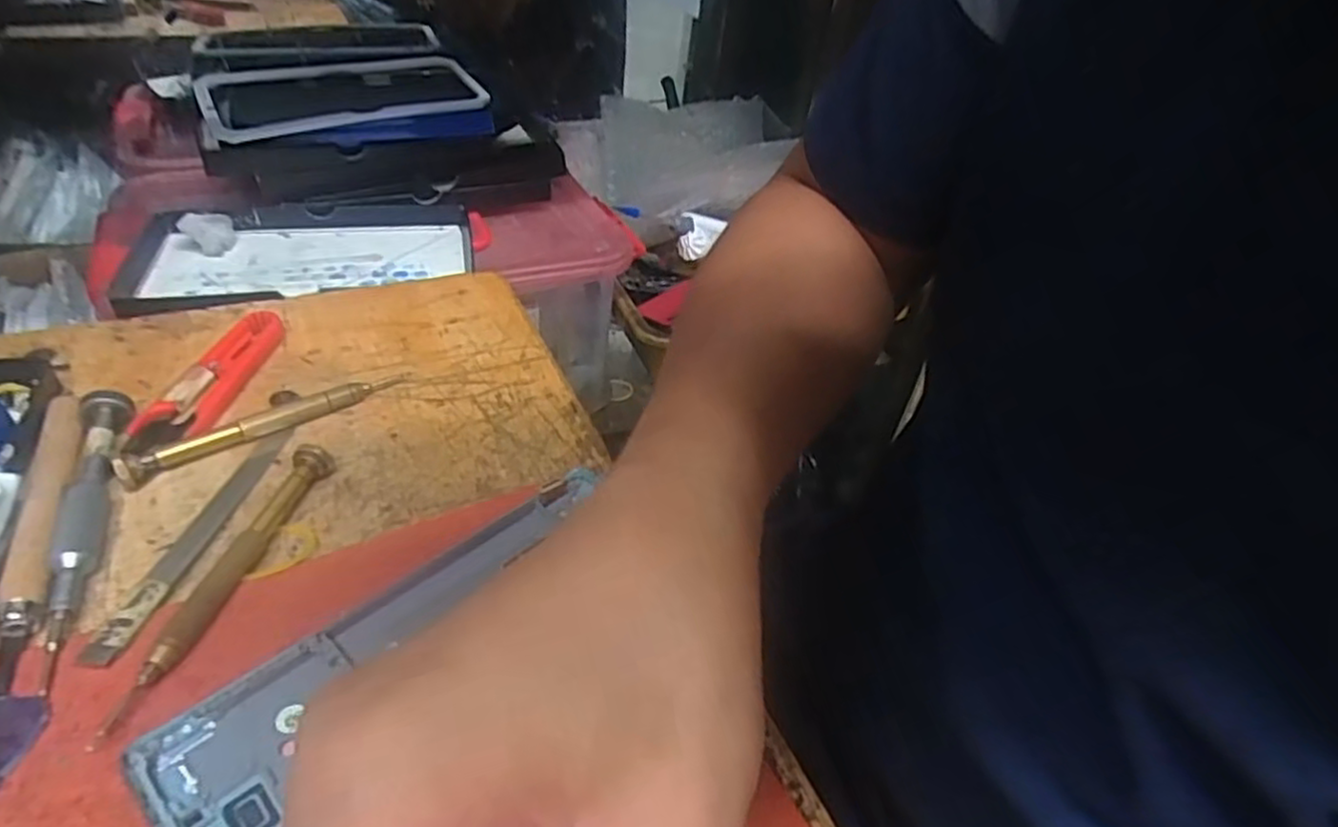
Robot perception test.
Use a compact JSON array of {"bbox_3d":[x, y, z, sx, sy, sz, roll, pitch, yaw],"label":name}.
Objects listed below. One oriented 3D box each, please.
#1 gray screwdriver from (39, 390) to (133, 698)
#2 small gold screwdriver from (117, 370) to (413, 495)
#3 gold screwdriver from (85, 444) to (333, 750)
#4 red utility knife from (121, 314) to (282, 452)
[{"bbox_3d":[-0.192,0.034,0.240,0.015,0.014,0.117,-10,43,-22],"label":"gray screwdriver"},{"bbox_3d":[-0.157,0.001,0.293,0.108,0.011,0.011,-27,51,-36],"label":"small gold screwdriver"},{"bbox_3d":[-0.139,0.050,0.233,0.009,0.010,0.110,10,39,2],"label":"gold screwdriver"},{"bbox_3d":[-0.191,-0.015,0.305,0.025,0.012,0.083,7,39,-2],"label":"red utility knife"}]

